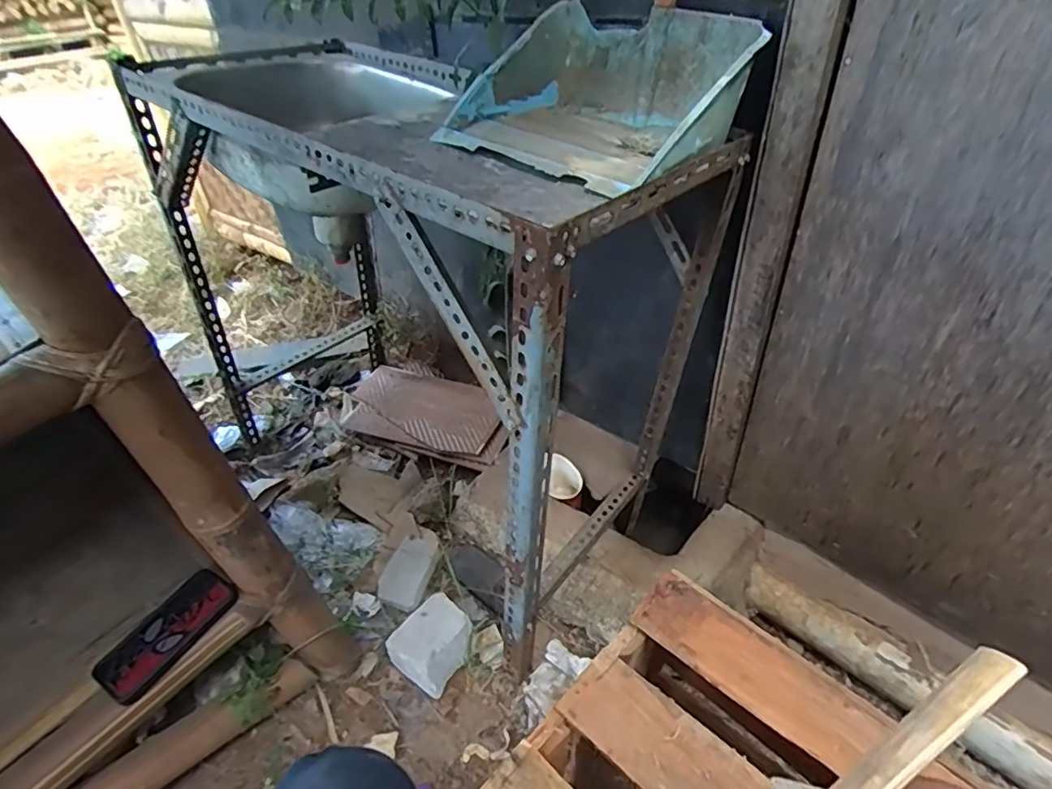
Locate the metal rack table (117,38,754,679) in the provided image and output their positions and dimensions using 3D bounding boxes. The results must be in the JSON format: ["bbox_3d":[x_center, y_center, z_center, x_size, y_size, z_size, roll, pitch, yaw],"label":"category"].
[{"bbox_3d":[-0.226,-0.149,1.043,1.006,0.747,0.445,27,49,32],"label":"metal rack table"}]

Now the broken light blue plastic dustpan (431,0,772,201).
[{"bbox_3d":[0.084,-0.353,0.683,0.292,0.125,0.260,26,49,31],"label":"broken light blue plastic dustpan"}]

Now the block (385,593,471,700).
[{"bbox_3d":[-0.155,0.416,0.966,0.102,0.076,0.124,22,46,28],"label":"block"}]

